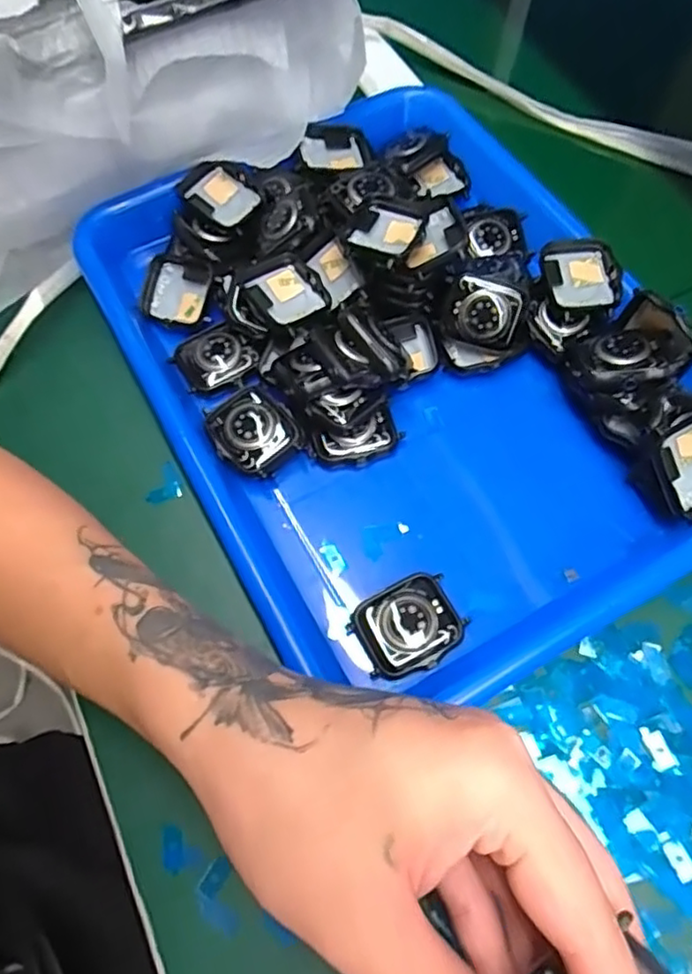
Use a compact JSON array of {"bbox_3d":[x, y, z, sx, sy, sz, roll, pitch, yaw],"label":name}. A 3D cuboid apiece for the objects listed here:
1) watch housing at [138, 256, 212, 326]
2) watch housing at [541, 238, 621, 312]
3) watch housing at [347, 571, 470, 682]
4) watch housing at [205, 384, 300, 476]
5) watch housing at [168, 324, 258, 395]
[{"bbox_3d":[-0.094,-0.109,0.355,0.041,0.007,0.038,11,91,16],"label":"watch housing"},{"bbox_3d":[0.122,-0.109,0.330,0.036,0.010,0.040,-7,72,2],"label":"watch housing"},{"bbox_3d":[0.028,0.062,0.282,0.047,0.011,0.038,-25,67,-10],"label":"watch housing"},{"bbox_3d":[-0.046,-0.028,0.316,0.039,0.016,0.041,-36,70,-15],"label":"watch housing"},{"bbox_3d":[-0.070,-0.067,0.342,0.041,0.009,0.041,-24,68,1],"label":"watch housing"}]

